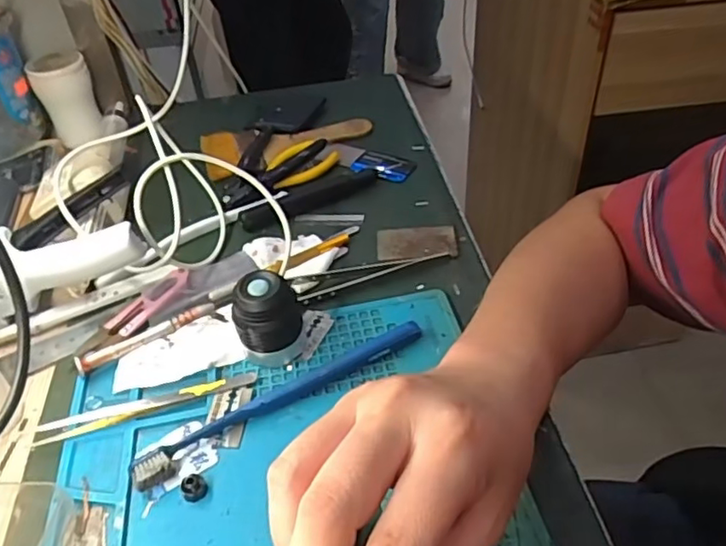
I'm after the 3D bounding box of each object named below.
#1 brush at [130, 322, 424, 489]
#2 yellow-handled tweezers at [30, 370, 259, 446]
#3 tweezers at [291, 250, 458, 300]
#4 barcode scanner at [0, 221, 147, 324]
[{"bbox_3d":[-0.045,0.073,0.358,0.183,0.016,0.016,-26,46,-22],"label":"brush"},{"bbox_3d":[-0.128,0.078,0.360,0.126,0.012,0.011,-16,43,-12],"label":"yellow-handled tweezers"},{"bbox_3d":[0.010,-0.002,0.439,0.120,0.007,0.020,-13,43,-9],"label":"tweezers"},{"bbox_3d":[-0.221,-0.004,0.416,0.149,0.060,0.056,-4,42,1],"label":"barcode scanner"}]

